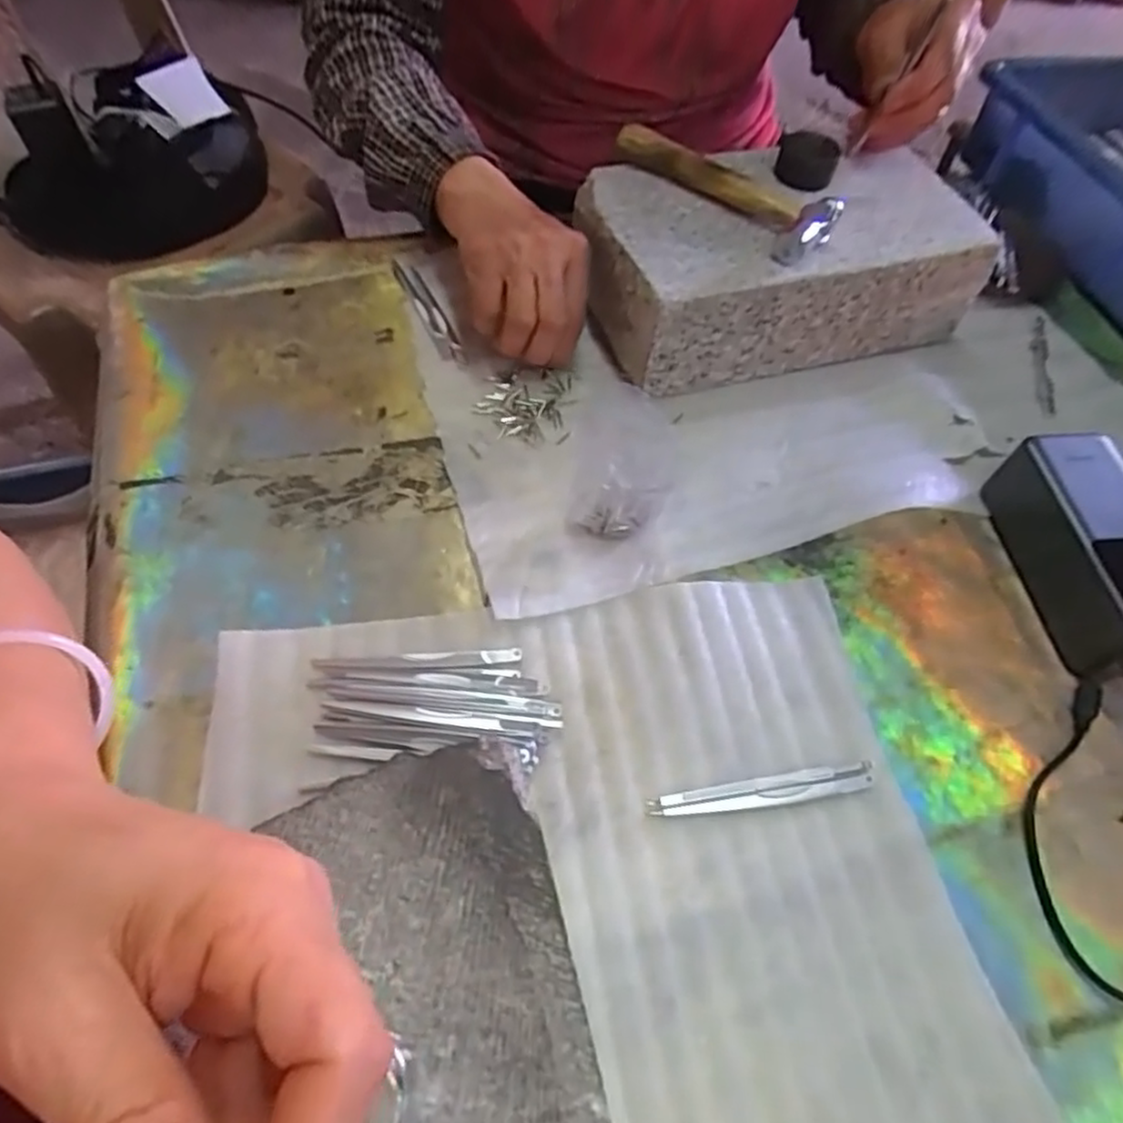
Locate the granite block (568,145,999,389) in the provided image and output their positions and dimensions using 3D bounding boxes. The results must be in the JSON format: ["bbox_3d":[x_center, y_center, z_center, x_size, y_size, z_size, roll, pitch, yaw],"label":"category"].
[{"bbox_3d":[0.141,-0.205,0.482,0.241,0.080,0.132,-14,60,-13],"label":"granite block"}]

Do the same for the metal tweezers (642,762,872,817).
[{"bbox_3d":[0.094,0.107,0.329,0.107,0.004,0.013,-7,59,-9],"label":"metal tweezers"}]

